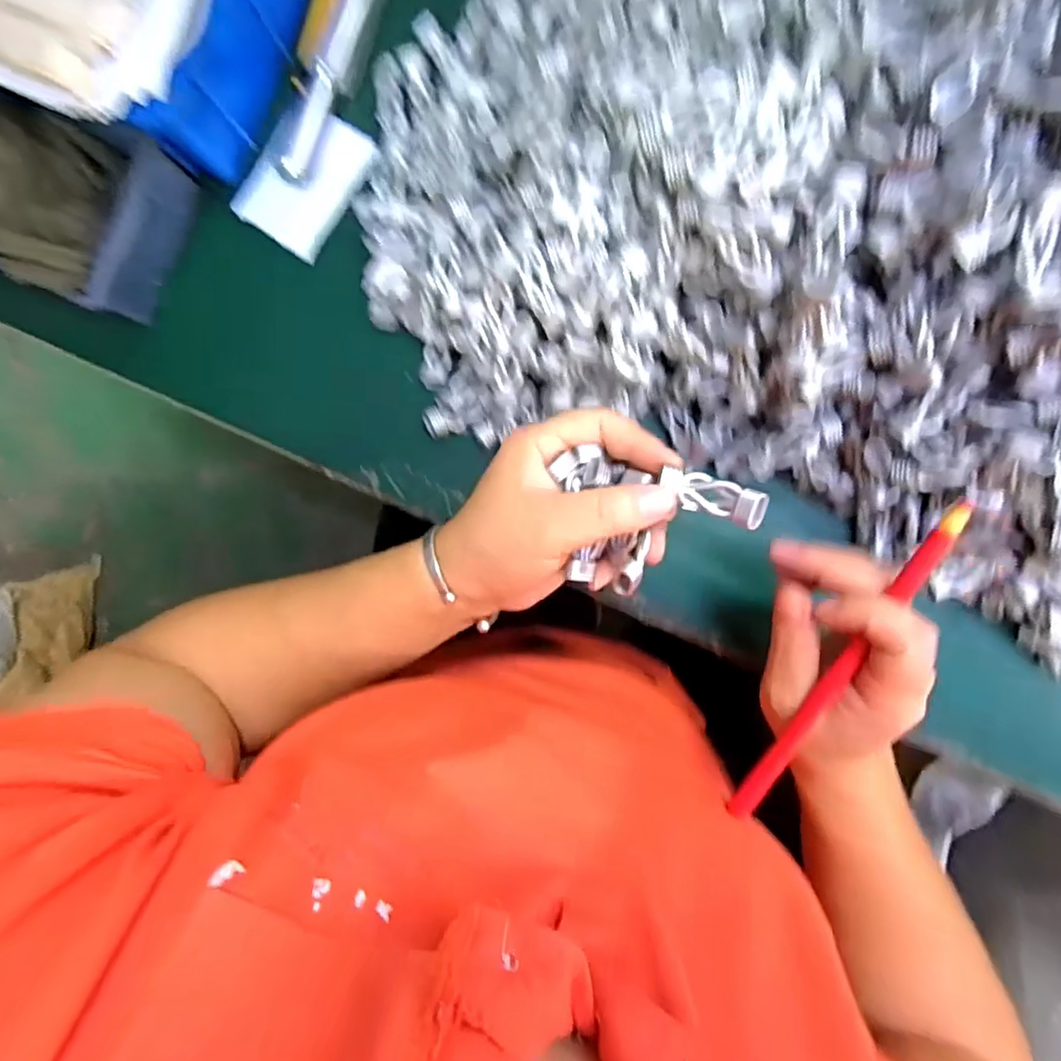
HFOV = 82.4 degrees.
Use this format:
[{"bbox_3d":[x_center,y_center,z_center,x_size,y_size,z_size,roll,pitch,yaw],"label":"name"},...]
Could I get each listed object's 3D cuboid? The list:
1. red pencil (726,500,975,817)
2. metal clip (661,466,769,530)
[{"bbox_3d":[0.137,0.062,0.264,0.012,0.008,0.167,28,106,2],"label":"red pencil"},{"bbox_3d":[0.076,-0.014,0.251,0.042,0.011,0.016,25,94,29],"label":"metal clip"}]

